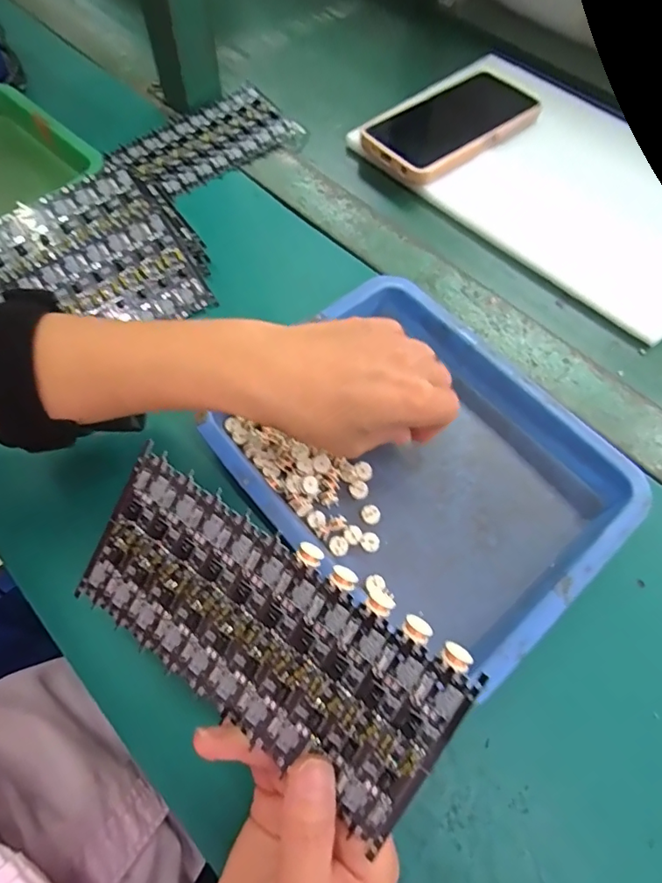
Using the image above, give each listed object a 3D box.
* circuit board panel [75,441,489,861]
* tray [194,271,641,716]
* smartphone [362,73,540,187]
[{"bbox_3d":[-0.032,0.075,0.203,0.160,0.004,0.075,31,99,19],"label":"circuit board panel"},{"bbox_3d":[0.053,0.009,0.297,0.175,0.025,0.209,-40,70,-20],"label":"tray"},{"bbox_3d":[0.110,-0.284,0.457,0.165,0.011,0.081,-36,68,-20],"label":"smartphone"}]

